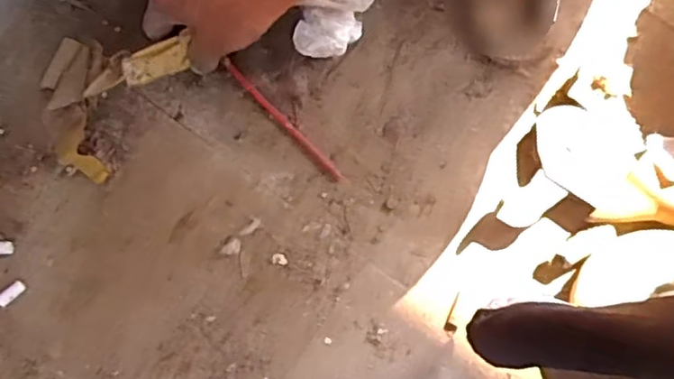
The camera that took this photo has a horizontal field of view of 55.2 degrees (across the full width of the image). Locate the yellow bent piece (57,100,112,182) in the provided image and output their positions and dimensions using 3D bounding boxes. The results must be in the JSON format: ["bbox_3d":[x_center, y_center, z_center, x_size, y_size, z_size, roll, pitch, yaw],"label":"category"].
[{"bbox_3d":[-0.199,-0.032,0.493,0.032,0.013,0.064,-23,80,-4],"label":"yellow bent piece"}]

